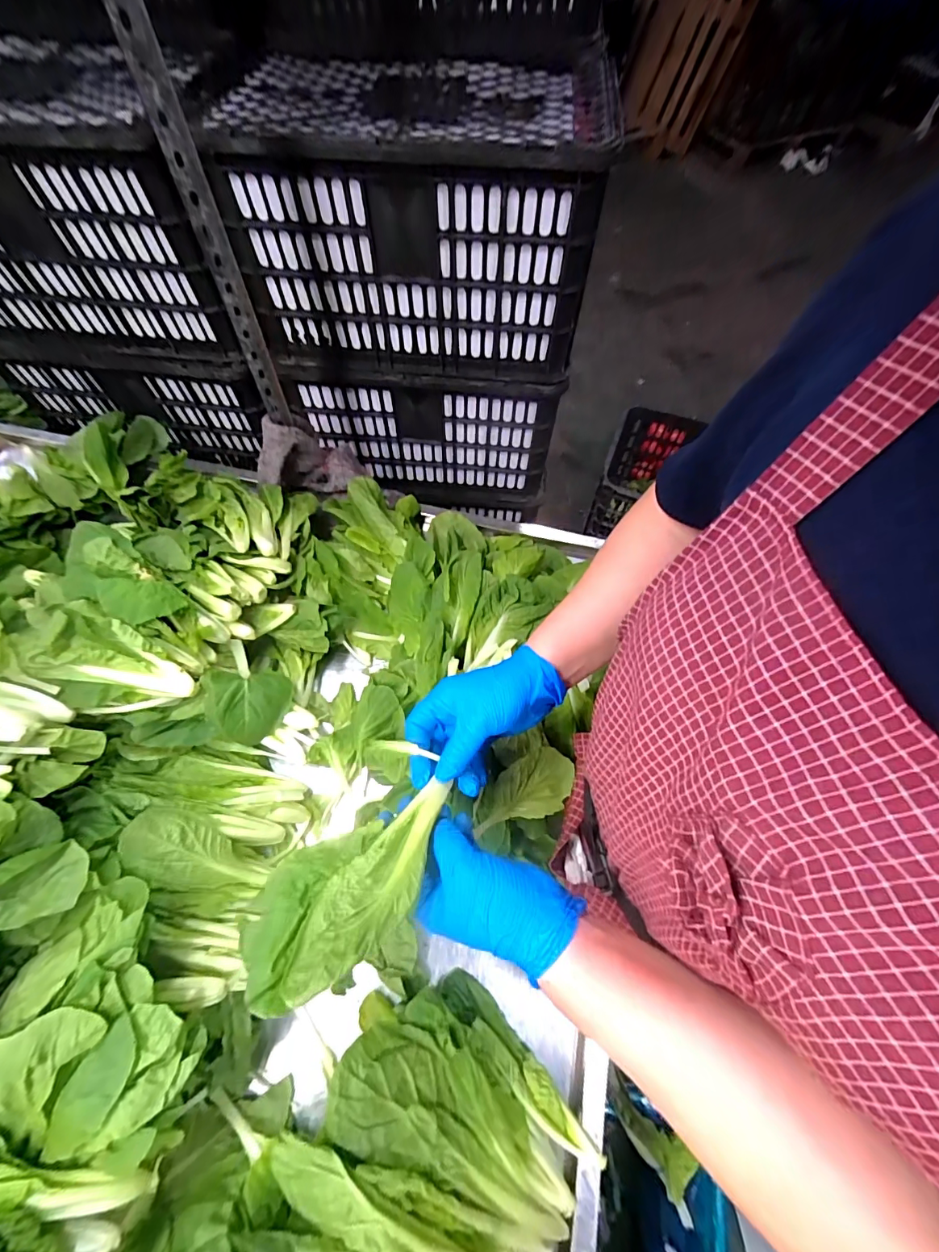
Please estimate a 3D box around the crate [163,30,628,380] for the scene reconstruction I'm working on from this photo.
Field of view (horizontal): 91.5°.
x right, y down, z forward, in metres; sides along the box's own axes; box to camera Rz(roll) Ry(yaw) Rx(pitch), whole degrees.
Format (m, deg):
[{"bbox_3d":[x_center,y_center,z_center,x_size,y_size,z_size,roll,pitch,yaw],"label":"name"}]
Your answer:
[{"bbox_3d":[-0.079,-0.573,0.656,0.481,0.254,0.293,4,64,1],"label":"crate"}]

